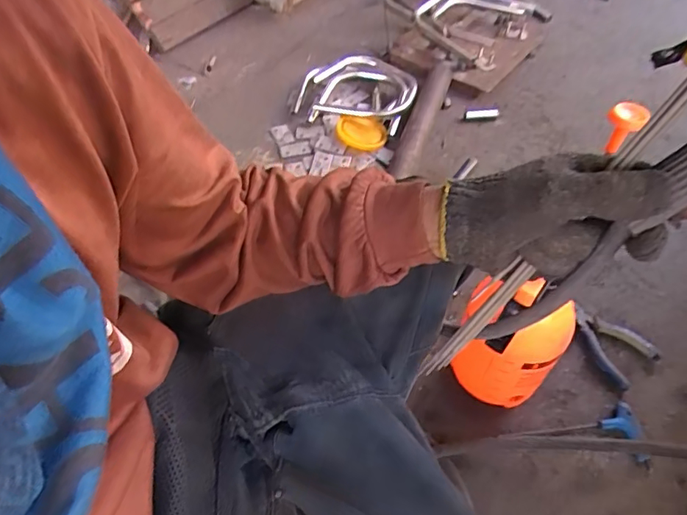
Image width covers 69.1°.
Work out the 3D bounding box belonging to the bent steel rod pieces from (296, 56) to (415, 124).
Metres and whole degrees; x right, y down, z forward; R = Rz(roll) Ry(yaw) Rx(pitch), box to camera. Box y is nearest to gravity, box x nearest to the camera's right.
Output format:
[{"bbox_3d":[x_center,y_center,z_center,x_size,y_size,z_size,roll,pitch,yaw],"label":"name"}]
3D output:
[{"bbox_3d":[0.030,-0.403,1.178,0.278,0.108,0.227,13,53,7],"label":"bent steel rod pieces"}]

